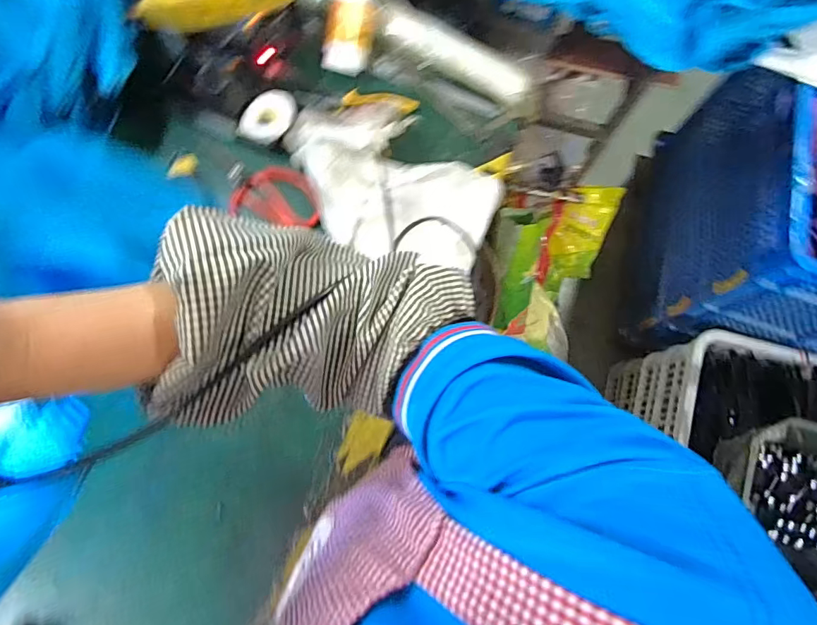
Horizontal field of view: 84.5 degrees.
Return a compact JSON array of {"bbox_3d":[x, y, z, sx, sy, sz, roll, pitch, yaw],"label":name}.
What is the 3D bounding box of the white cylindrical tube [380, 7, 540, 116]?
[{"bbox_3d":[0.069,-0.328,0.593,0.228,0.044,0.051,30,76,7],"label":"white cylindrical tube"}]

